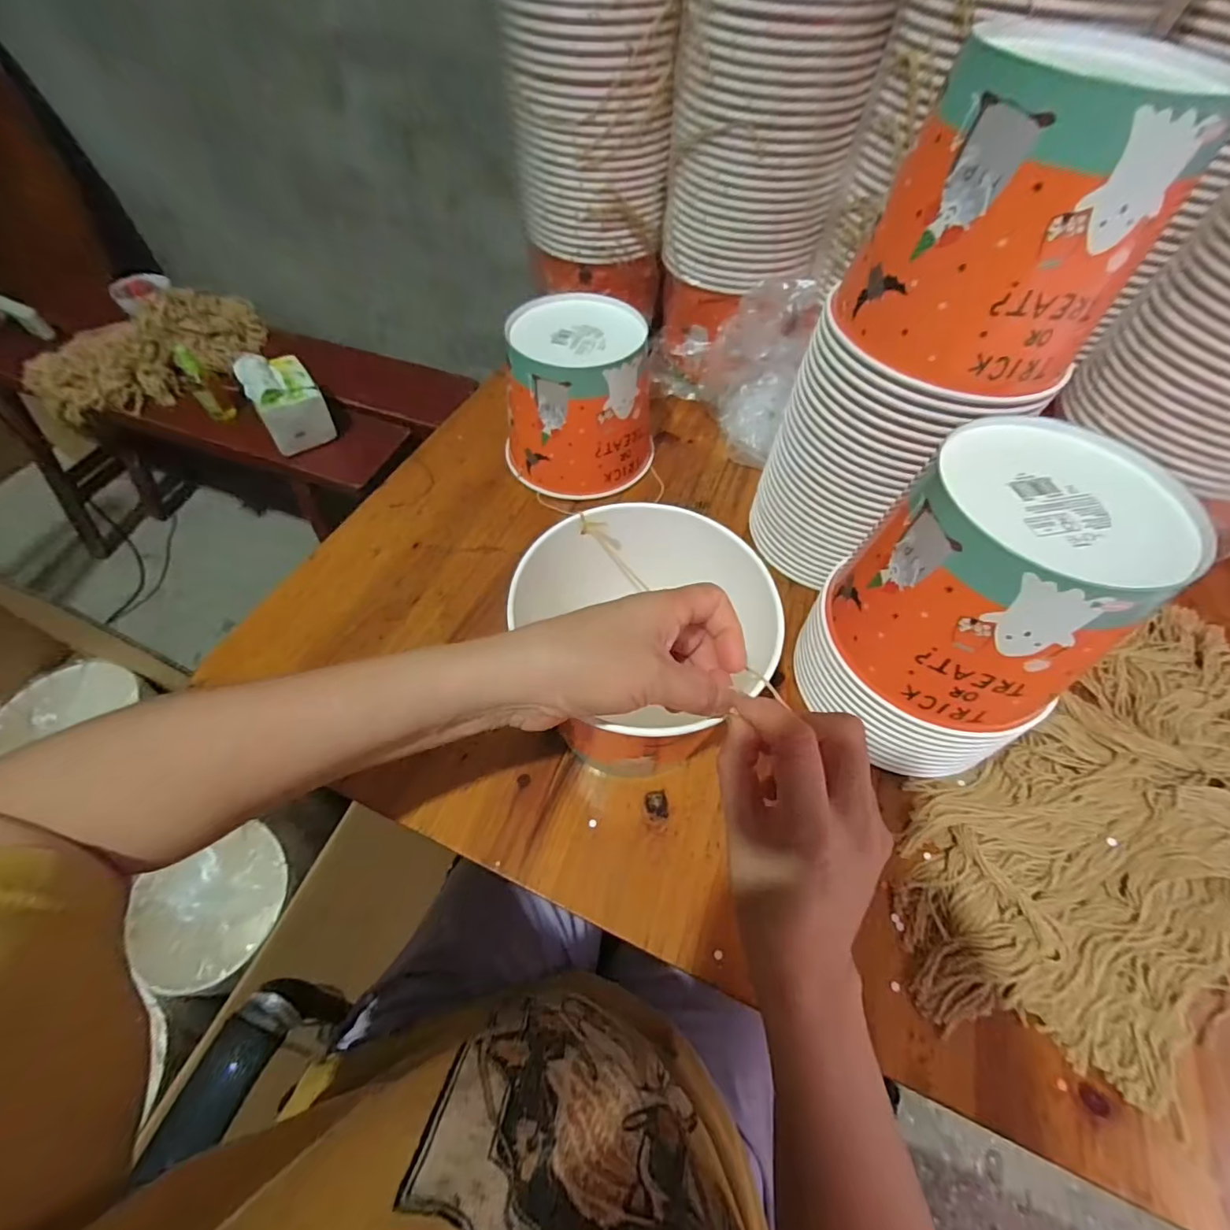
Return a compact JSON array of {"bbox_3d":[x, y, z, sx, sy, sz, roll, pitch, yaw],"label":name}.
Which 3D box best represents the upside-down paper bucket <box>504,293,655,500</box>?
[{"bbox_3d":[-0.034,-0.211,0.524,0.154,0.138,0.119,-5,57,-7],"label":"upside-down paper bucket"}]

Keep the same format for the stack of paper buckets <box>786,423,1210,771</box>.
[{"bbox_3d":[0.236,-0.002,0.347,0.142,0.182,0.150,-23,61,-17],"label":"stack of paper buckets"}]

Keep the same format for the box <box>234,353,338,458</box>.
[{"bbox_3d":[-0.538,-0.350,0.865,0.098,0.112,0.113,-30,63,-21],"label":"box"}]

